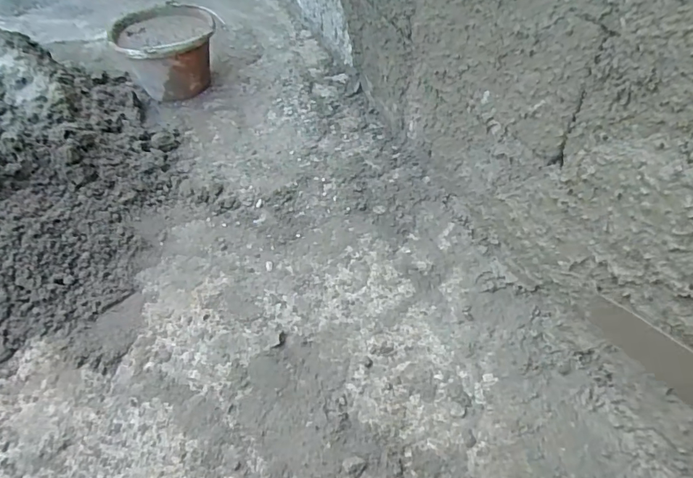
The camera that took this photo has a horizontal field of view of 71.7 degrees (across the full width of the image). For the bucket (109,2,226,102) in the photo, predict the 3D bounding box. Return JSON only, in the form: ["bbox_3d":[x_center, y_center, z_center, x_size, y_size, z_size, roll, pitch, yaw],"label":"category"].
[{"bbox_3d":[-0.439,-0.462,1.208,0.230,0.170,0.230,-2,50,2],"label":"bucket"}]

